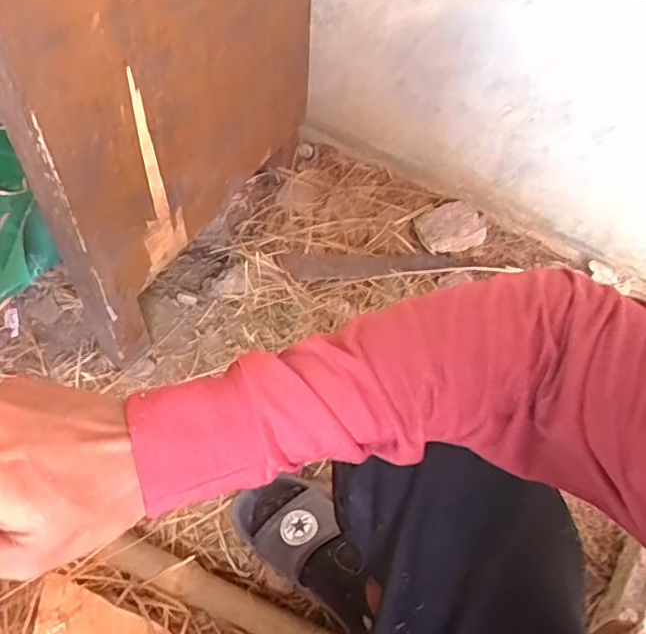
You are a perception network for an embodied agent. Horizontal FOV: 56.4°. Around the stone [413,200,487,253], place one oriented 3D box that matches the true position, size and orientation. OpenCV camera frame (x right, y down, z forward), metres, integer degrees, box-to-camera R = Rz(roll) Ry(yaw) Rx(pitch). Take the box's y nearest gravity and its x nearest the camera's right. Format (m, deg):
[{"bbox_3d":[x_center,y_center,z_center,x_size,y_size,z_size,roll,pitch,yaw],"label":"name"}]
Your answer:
[{"bbox_3d":[0.207,-0.151,0.993,0.103,0.043,0.093,-18,60,-12],"label":"stone"}]

